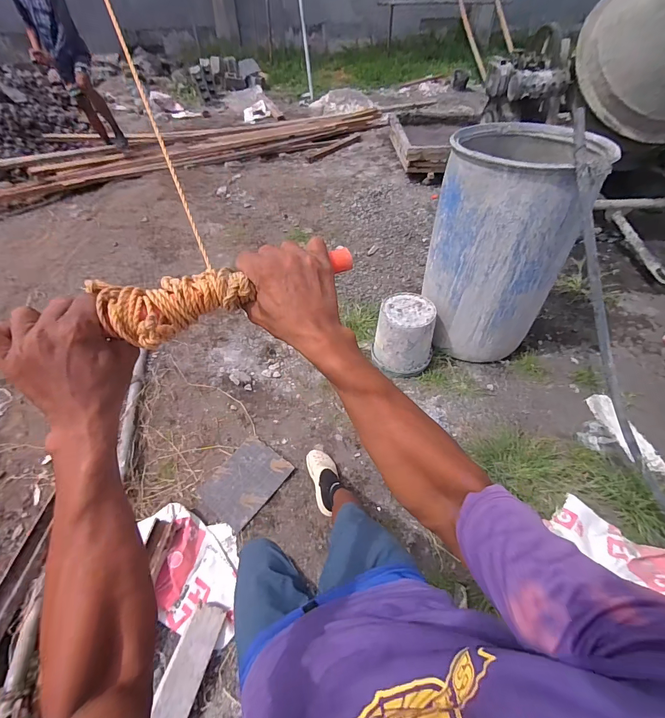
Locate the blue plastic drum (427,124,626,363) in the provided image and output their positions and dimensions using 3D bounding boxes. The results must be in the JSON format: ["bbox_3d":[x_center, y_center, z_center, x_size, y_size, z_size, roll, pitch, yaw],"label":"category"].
[{"bbox_3d":[0.751,-0.516,1.648,0.548,0.877,0.580,17,52,14],"label":"blue plastic drum"}]

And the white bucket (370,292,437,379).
[{"bbox_3d":[0.348,-0.110,1.731,0.279,0.288,0.255,0,50,0],"label":"white bucket"}]

